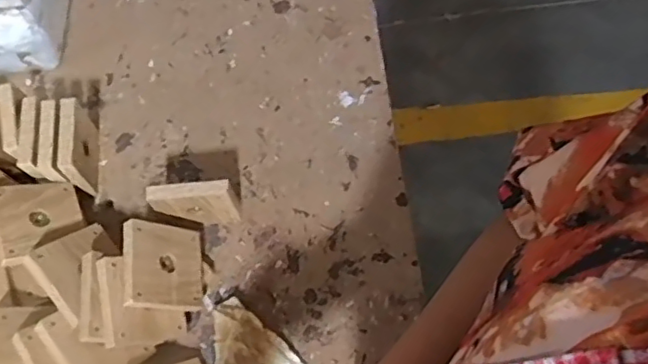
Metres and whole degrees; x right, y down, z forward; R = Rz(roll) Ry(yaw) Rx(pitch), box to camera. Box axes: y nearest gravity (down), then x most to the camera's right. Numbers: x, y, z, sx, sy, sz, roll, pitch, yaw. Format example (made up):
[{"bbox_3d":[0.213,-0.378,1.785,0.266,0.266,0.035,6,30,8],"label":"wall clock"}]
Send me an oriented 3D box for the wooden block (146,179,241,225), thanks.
[{"bbox_3d":[-0.134,0.026,0.630,0.085,0.091,0.018,-3,65,-2],"label":"wooden block"}]

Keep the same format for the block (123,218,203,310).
[{"bbox_3d":[-0.157,0.083,0.591,0.013,0.087,0.084,-23,64,35],"label":"block"}]

